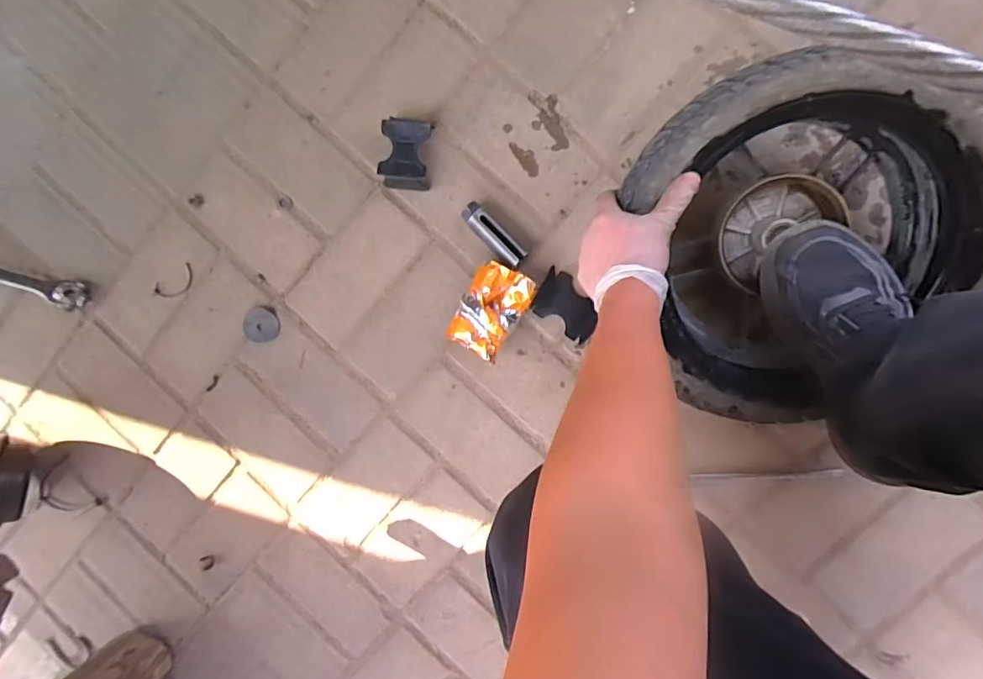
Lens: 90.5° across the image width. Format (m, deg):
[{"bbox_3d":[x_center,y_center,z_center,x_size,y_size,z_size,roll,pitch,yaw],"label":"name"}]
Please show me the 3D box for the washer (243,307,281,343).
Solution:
[{"bbox_3d":[-0.301,-0.019,0.639,0.046,0.005,0.045,-2,99,-5],"label":"washer"}]

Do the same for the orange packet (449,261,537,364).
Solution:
[{"bbox_3d":[0.001,-0.035,0.578,0.070,0.050,0.105,29,98,5],"label":"orange packet"}]

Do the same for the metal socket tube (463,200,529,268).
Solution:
[{"bbox_3d":[0.003,-0.123,0.580,0.027,0.030,0.089,-45,87,9],"label":"metal socket tube"}]

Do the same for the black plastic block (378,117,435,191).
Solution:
[{"bbox_3d":[-0.103,-0.224,0.587,0.059,0.032,0.080,8,96,8],"label":"black plastic block"}]

